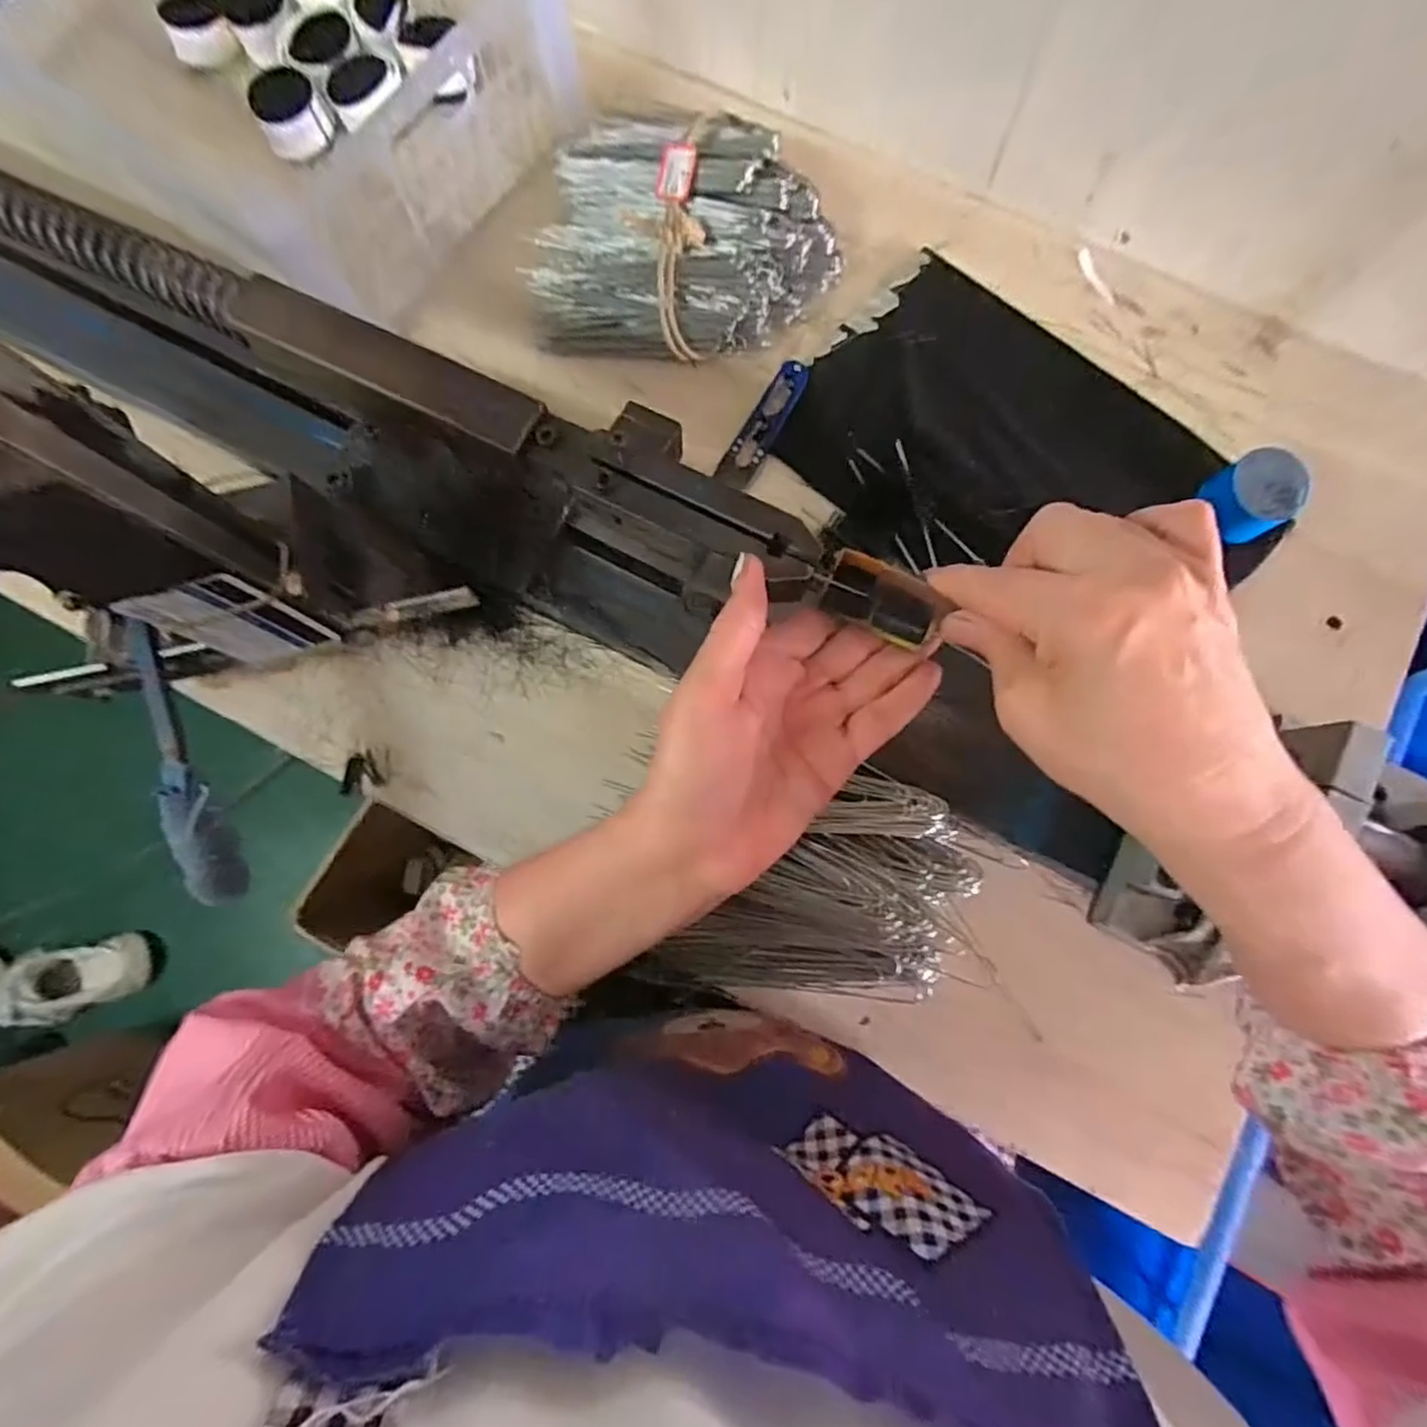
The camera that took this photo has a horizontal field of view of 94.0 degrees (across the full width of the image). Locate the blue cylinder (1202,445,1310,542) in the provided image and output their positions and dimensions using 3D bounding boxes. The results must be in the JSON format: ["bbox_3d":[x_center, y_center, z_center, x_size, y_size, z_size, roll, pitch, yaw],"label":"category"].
[{"bbox_3d":[0.347,-0.139,0.432,0.038,0.043,0.050,-19,83,-2],"label":"blue cylinder"}]

